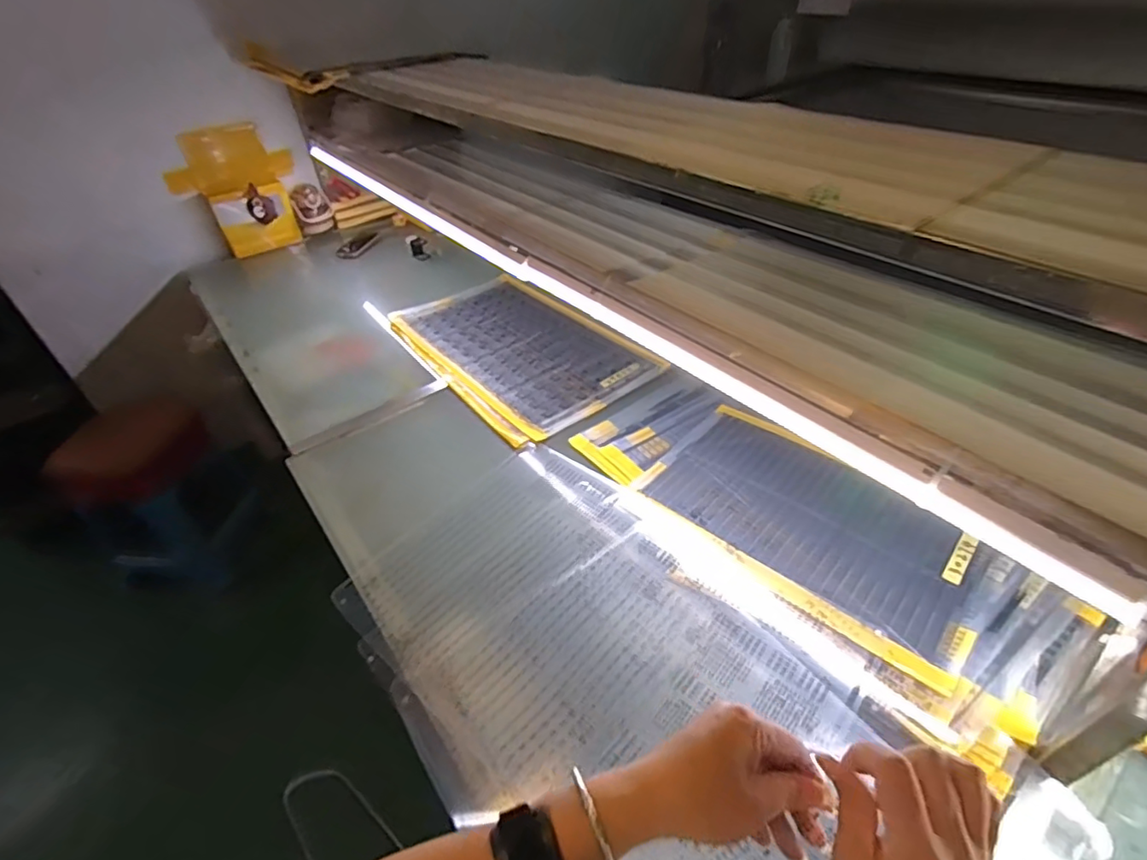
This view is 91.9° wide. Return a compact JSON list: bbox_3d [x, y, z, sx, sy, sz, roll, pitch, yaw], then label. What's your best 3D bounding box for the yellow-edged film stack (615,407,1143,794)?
[{"bbox_3d":[0.385,0.175,0.809,0.357,0.027,0.598,-34,50,-31],"label":"yellow-edged film stack"}]

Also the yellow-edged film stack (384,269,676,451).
[{"bbox_3d":[-0.145,-0.205,1.267,0.371,0.020,0.623,-29,48,-27],"label":"yellow-edged film stack"}]

